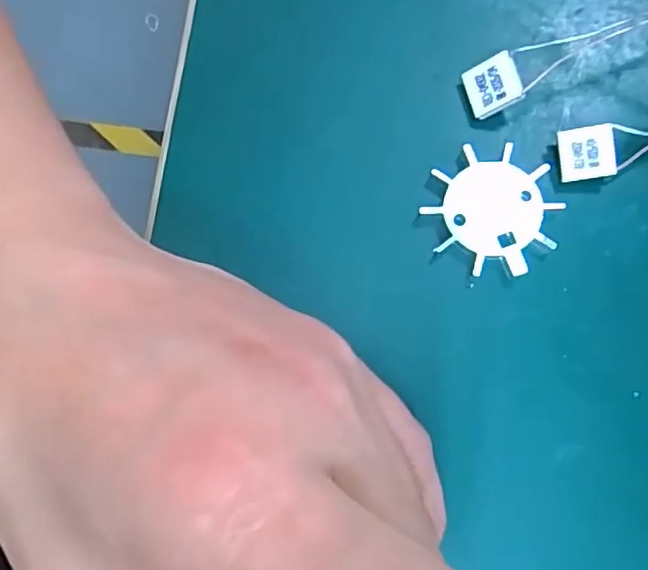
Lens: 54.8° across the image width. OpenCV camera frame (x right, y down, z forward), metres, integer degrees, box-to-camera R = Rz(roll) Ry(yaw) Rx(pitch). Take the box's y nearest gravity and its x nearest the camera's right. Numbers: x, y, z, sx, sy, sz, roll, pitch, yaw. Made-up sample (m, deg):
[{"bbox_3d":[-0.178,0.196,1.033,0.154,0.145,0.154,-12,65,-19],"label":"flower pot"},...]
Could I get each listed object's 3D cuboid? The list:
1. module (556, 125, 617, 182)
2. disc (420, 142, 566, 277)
[{"bbox_3d":[0.079,-0.039,0.187,0.016,0.007,0.014,-5,79,0],"label":"module"},{"bbox_3d":[0.051,-0.022,0.188,0.035,0.005,0.037,0,79,-1],"label":"disc"}]

